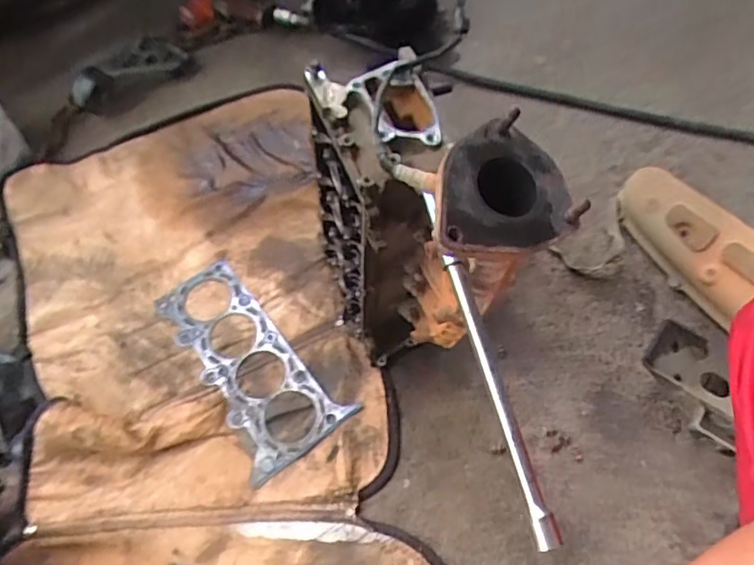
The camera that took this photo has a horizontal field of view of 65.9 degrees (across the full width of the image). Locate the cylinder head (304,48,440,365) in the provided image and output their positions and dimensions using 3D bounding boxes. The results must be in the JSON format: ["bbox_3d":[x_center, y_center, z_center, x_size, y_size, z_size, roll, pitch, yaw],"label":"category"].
[{"bbox_3d":[-0.003,-0.062,0.688,0.136,0.377,0.189,-9,61,-1],"label":"cylinder head"}]

